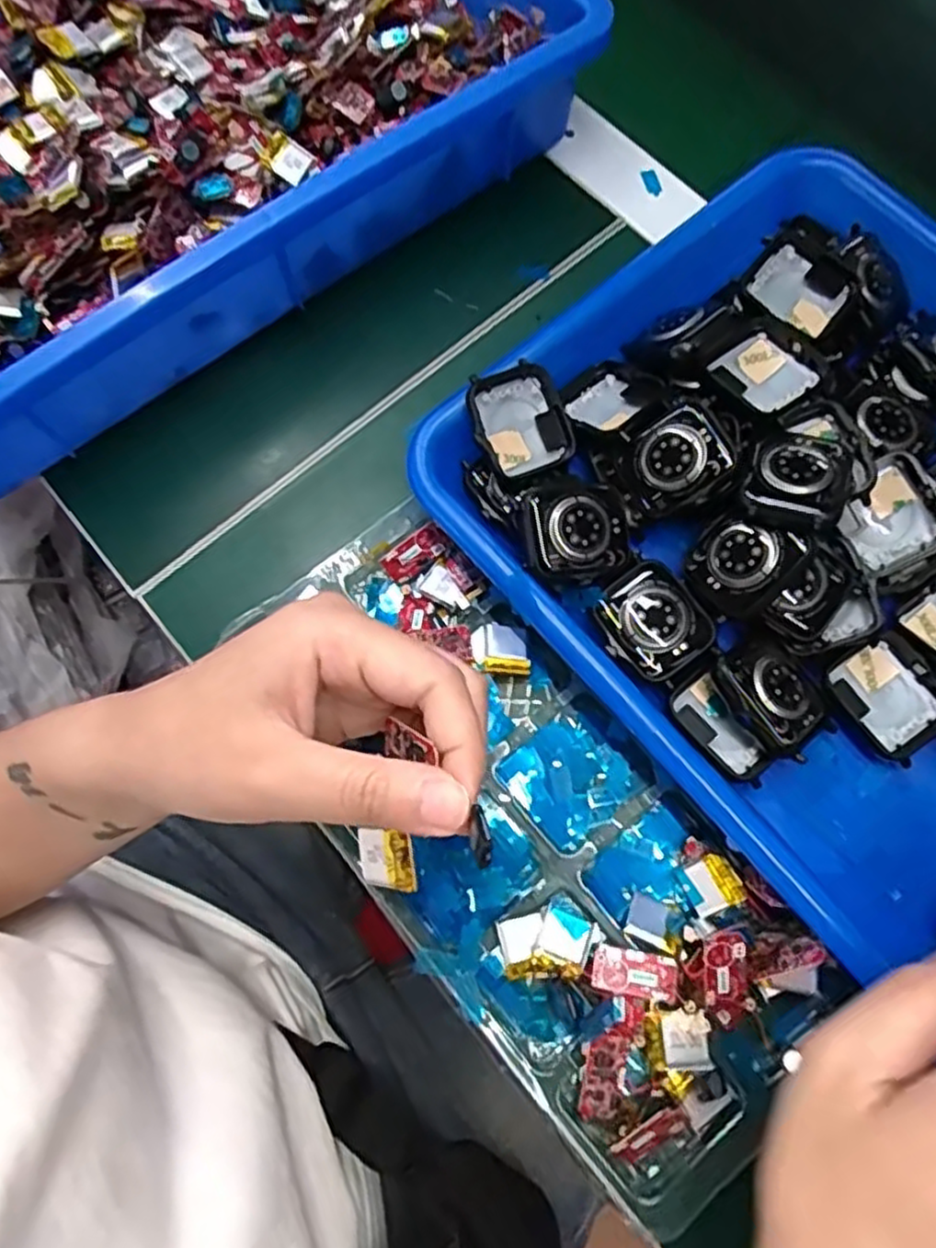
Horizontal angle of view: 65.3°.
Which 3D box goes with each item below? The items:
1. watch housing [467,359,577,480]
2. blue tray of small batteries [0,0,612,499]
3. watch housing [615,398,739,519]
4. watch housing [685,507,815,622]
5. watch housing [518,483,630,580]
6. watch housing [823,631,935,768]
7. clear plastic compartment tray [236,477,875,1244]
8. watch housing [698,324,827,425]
[{"bbox_3d":[0.021,-0.080,0.289,0.038,0.011,0.041,-20,99,-16],"label":"watch housing"},{"bbox_3d":[-0.154,-0.248,0.342,0.357,0.064,0.272,-35,76,-10],"label":"blue tray of small batteries"},{"bbox_3d":[0.078,-0.062,0.277,0.039,0.008,0.039,-32,75,23],"label":"watch housing"},{"bbox_3d":[0.101,-0.024,0.267,0.038,0.010,0.033,-48,64,15],"label":"watch housing"},{"bbox_3d":[0.041,-0.035,0.277,0.042,0.012,0.034,-8,95,-12],"label":"watch housing"},{"bbox_3d":[0.158,0.027,0.274,0.034,0.010,0.041,-35,76,-10],"label":"watch housing"},{"bbox_3d":[0.017,0.074,0.271,0.109,0.028,0.254,-38,77,-10],"label":"clear plastic compartment tray"},{"bbox_3d":[0.116,-0.097,0.286,0.033,0.011,0.039,-28,75,-8],"label":"watch housing"}]

